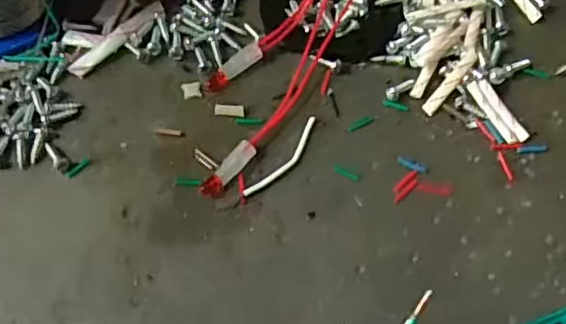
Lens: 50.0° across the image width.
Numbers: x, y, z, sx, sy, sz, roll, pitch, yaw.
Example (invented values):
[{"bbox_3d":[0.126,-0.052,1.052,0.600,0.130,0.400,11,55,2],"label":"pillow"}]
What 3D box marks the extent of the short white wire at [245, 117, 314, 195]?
[{"bbox_3d":[0.001,-0.002,0.228,0.007,0.004,0.042,37,72,12],"label":"short white wire"}]

